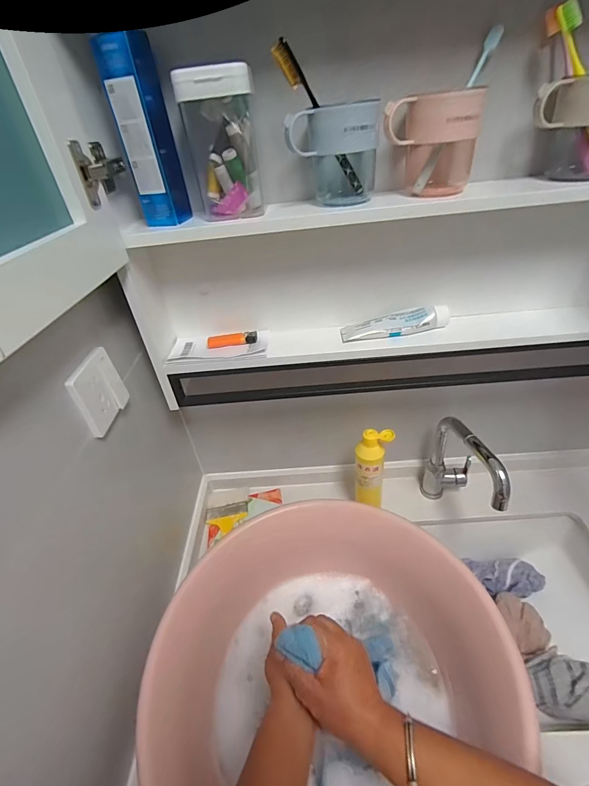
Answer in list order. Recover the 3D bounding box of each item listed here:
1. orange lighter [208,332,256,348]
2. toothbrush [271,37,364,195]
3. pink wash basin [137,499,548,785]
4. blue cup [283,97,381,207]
[{"bbox_3d":[-0.103,-0.088,0.606,0.082,0.016,0.021,-10,37,-4],"label":"orange lighter"},{"bbox_3d":[0.035,-0.308,0.432,0.020,0.184,0.013,-53,48,1],"label":"toothbrush"},{"bbox_3d":[0.050,0.359,0.491,0.403,0.155,0.386,-4,37,3],"label":"pink wash basin"},{"bbox_3d":[0.049,-0.289,0.456,0.101,0.105,0.077,0,38,9],"label":"blue cup"}]

